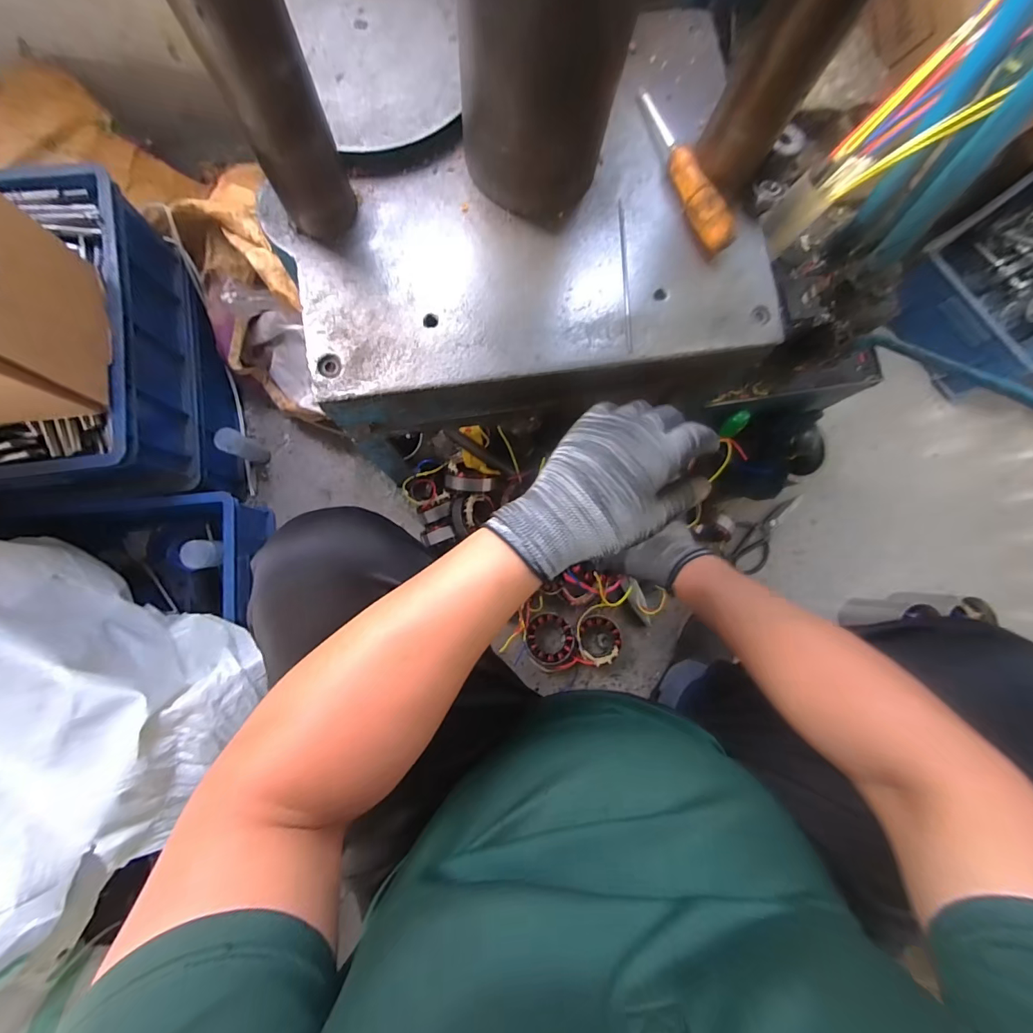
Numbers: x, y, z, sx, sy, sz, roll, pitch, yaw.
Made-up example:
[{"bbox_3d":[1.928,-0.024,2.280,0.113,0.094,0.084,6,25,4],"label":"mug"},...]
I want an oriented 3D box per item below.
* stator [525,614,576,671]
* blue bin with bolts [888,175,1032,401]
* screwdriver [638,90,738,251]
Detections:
[{"bbox_3d":[0.061,0.227,0.804,0.091,0.058,0.098,0,83,-4],"label":"stator"},{"bbox_3d":[0.985,-0.459,0.883,0.424,0.156,0.314,-34,86,-7],"label":"blue bin with bolts"},{"bbox_3d":[0.166,-0.350,0.432,0.025,0.026,0.191,-19,85,-6],"label":"screwdriver"}]

